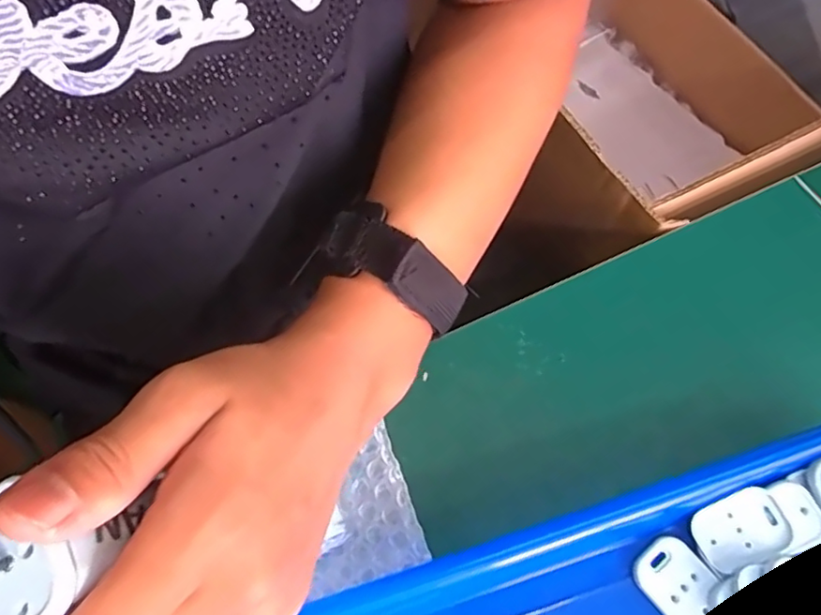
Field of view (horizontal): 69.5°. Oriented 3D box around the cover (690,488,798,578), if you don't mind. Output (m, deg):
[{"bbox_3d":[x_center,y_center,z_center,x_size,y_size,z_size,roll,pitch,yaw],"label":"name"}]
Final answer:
[{"bbox_3d":[0.150,0.102,0.271,0.038,0.004,0.029,-30,71,9],"label":"cover"}]

